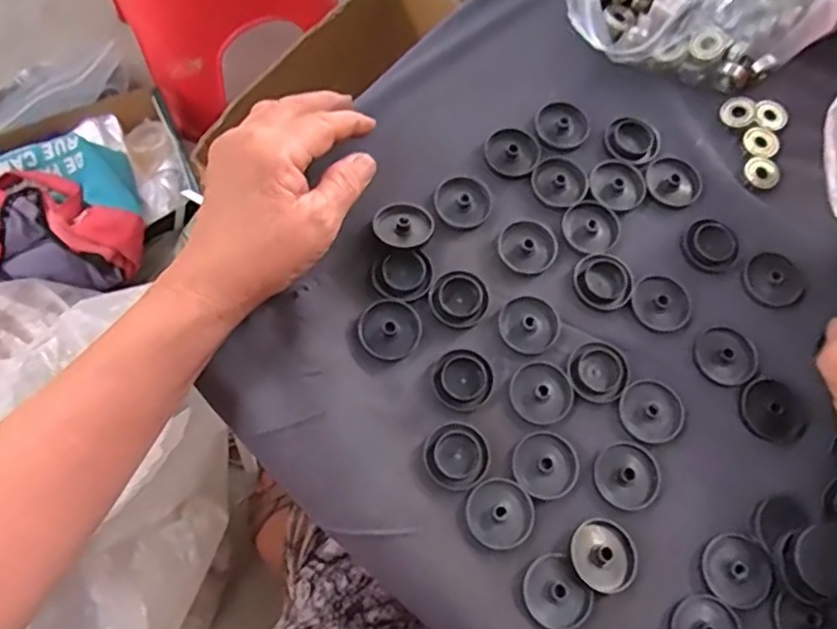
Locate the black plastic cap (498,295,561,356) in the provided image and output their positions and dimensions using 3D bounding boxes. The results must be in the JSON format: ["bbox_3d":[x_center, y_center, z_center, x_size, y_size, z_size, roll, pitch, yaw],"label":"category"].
[{"bbox_3d":[0.062,0.005,0.360,0.032,0.006,0.033,1,70,-2],"label":"black plastic cap"}]

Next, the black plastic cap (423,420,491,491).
[{"bbox_3d":[0.020,0.072,0.334,0.033,0.004,0.034,1,70,-2],"label":"black plastic cap"}]

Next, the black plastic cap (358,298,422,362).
[{"bbox_3d":[-0.016,0.008,0.355,0.033,0.004,0.033,1,70,-2],"label":"black plastic cap"}]

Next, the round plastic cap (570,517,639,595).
[{"bbox_3d":[0.092,0.119,0.321,0.033,0.005,0.031,1,70,-2],"label":"round plastic cap"}]

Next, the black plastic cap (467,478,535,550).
[{"bbox_3d":[0.041,0.099,0.325,0.033,0.004,0.033,1,70,-2],"label":"black plastic cap"}]

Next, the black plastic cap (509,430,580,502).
[{"bbox_3d":[0.066,0.077,0.335,0.033,0.004,0.033,1,70,-2],"label":"black plastic cap"}]

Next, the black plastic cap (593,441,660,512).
[{"bbox_3d":[0.109,0.083,0.335,0.033,0.004,0.033,1,70,-2],"label":"black plastic cap"}]

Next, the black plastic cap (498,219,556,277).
[{"bbox_3d":[0.064,-0.040,0.376,0.033,0.004,0.033,1,70,-2],"label":"black plastic cap"}]

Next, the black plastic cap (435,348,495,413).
[{"bbox_3d":[0.024,0.035,0.348,0.030,0.007,0.031,1,70,-2],"label":"black plastic cap"}]

